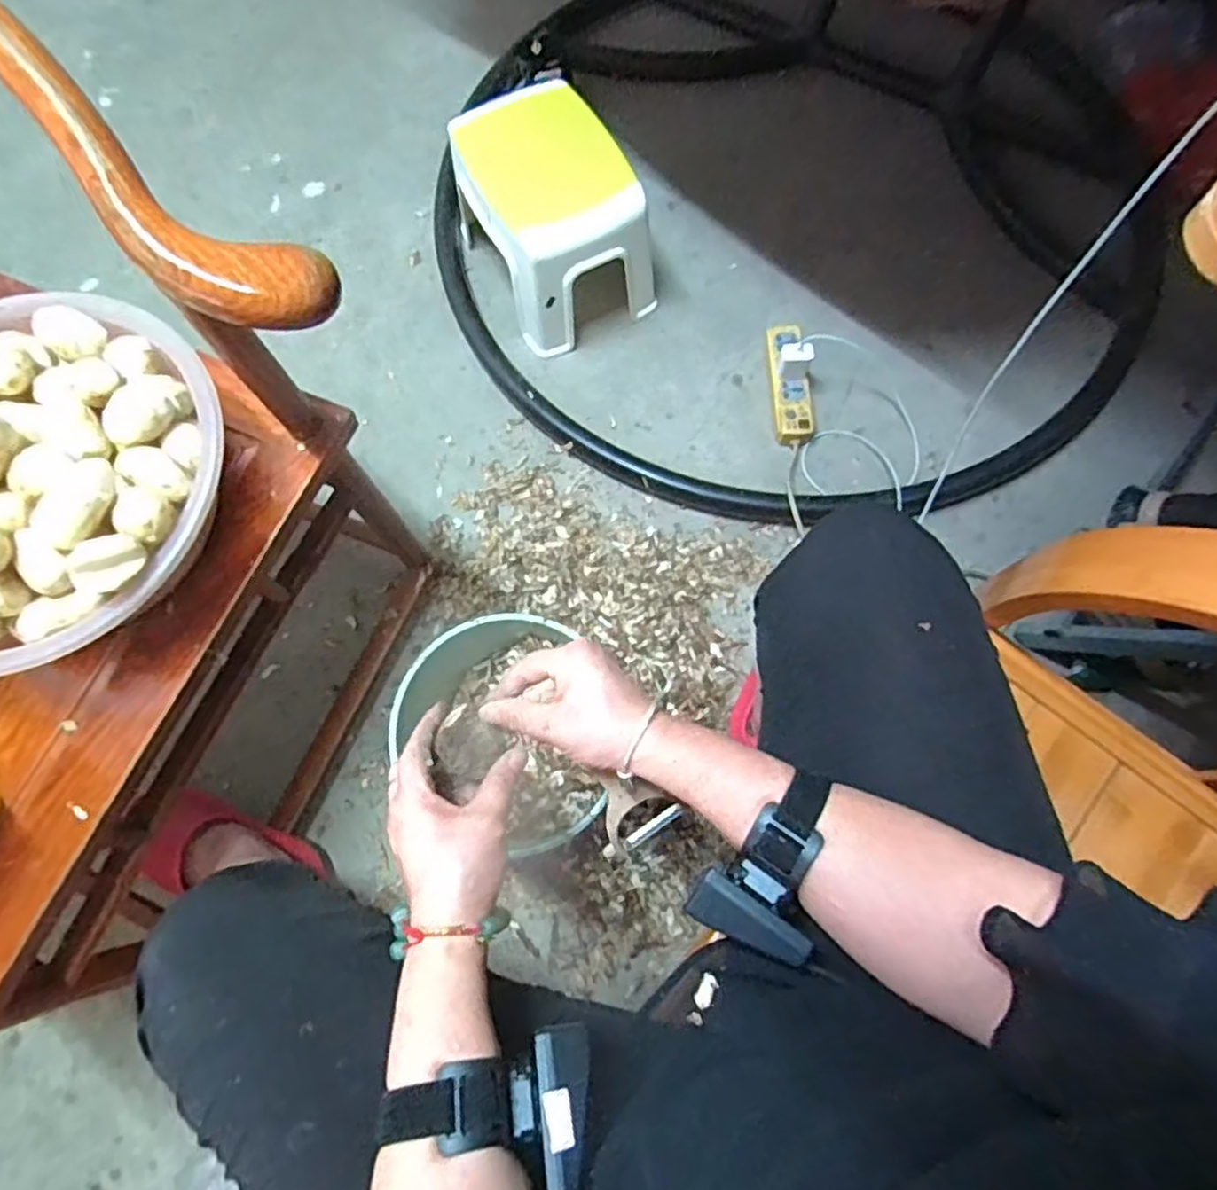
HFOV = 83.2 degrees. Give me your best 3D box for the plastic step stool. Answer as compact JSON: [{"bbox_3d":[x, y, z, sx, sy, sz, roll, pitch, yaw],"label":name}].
[{"bbox_3d":[-0.087,-0.559,1.029,0.221,0.227,0.268,-28,74,-8],"label":"plastic step stool"}]

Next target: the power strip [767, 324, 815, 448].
[{"bbox_3d":[0.275,-0.326,1.045,0.055,0.040,0.203,-4,72,-1],"label":"power strip"}]

